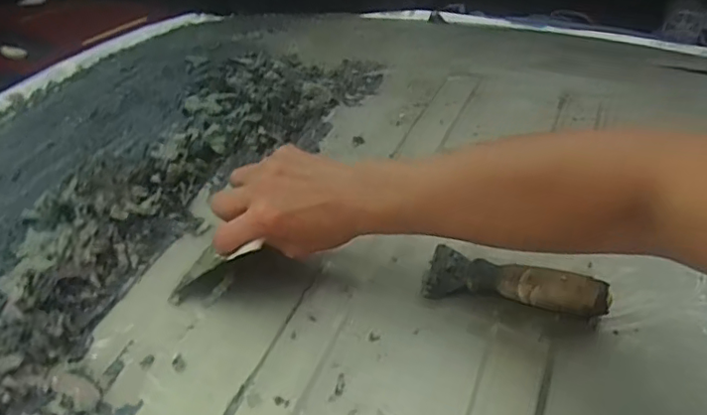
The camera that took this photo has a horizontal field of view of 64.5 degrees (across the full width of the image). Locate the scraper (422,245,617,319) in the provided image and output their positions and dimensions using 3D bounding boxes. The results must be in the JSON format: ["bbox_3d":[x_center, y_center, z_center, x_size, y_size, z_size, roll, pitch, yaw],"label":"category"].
[{"bbox_3d":[0.130,0.060,0.456,0.140,0.029,0.050,6,39,15],"label":"scraper"}]

